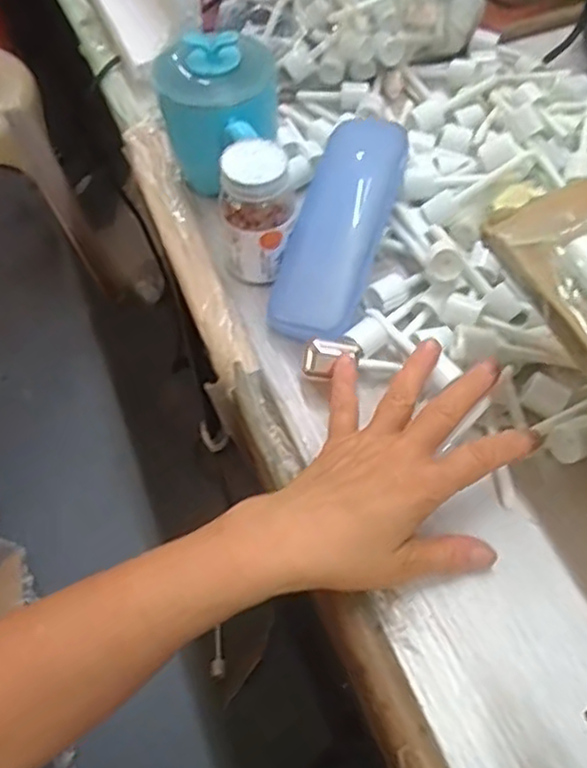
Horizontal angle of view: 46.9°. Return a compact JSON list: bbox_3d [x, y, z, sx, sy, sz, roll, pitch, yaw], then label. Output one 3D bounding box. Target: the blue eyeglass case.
[{"bbox_3d":[0.031,-0.094,0.429,0.052,0.038,0.155,16,71,14],"label":"blue eyeglass case"}]

